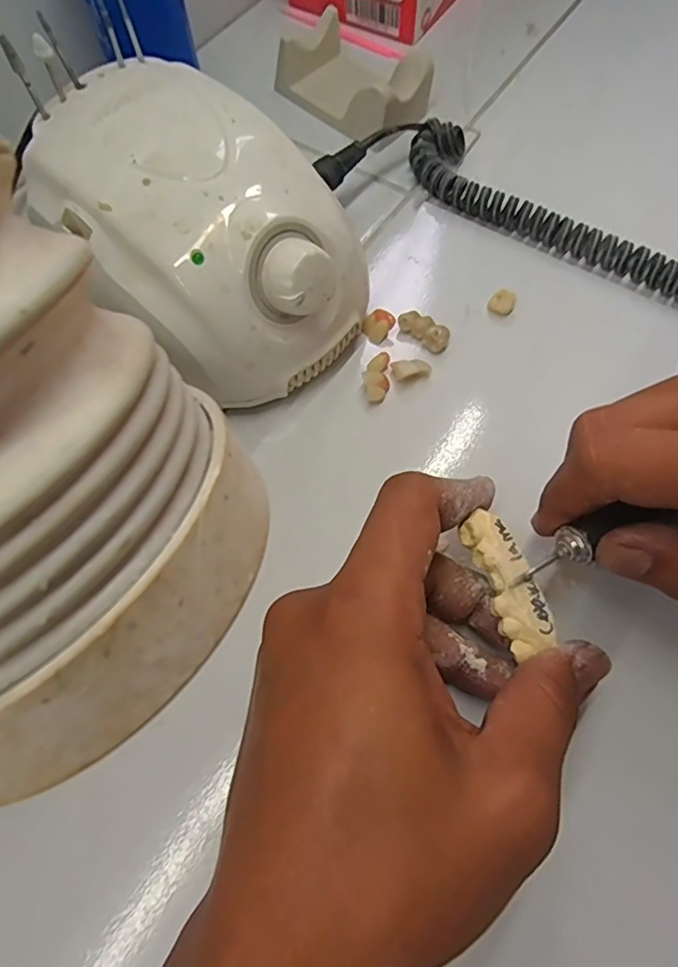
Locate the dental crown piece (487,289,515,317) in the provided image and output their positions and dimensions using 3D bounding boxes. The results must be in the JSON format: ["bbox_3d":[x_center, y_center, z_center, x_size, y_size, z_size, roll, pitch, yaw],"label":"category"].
[{"bbox_3d":[0.081,-0.091,0.281,0.013,0.009,0.008,16,67,9],"label":"dental crown piece"}]

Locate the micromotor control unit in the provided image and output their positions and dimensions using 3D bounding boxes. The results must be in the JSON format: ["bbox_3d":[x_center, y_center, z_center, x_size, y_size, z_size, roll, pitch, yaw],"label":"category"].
[{"bbox_3d":[-0.061,-0.103,0.248,0.134,0.083,0.101,35,71,15],"label":"micromotor control unit"}]

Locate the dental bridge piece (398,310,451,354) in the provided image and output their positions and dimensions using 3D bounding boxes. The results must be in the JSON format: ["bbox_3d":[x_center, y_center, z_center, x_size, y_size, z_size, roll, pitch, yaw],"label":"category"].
[{"bbox_3d":[0.043,-0.074,0.277,0.026,0.010,0.013,38,72,16],"label":"dental bridge piece"}]

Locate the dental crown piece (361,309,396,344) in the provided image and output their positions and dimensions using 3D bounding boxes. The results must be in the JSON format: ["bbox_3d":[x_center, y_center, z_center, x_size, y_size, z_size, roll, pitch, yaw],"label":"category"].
[{"bbox_3d":[0.019,-0.078,0.279,0.012,0.012,0.013,-40,71,-15],"label":"dental crown piece"}]

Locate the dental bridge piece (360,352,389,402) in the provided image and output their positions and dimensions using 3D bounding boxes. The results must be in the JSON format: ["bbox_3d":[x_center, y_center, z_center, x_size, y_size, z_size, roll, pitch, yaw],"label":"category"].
[{"bbox_3d":[0.018,-0.050,0.267,0.013,0.010,0.026,3,66,3],"label":"dental bridge piece"}]

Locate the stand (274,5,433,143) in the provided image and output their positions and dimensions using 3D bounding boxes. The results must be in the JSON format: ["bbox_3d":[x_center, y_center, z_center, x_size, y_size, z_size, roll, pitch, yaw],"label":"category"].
[{"bbox_3d":[0.007,-0.247,0.342,0.050,0.030,0.092,-41,71,-15],"label":"stand"}]

